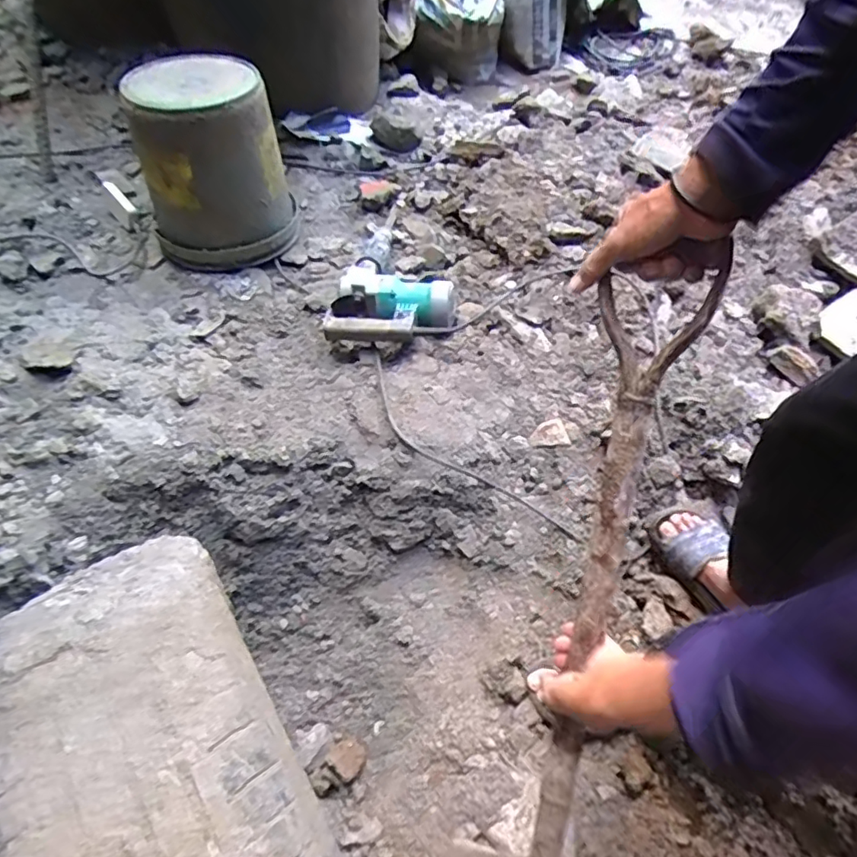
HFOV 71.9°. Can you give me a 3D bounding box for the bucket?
[{"bbox_3d":[-0.427,-0.523,1.162,0.269,0.325,0.269,2,57,-3],"label":"bucket"}]

